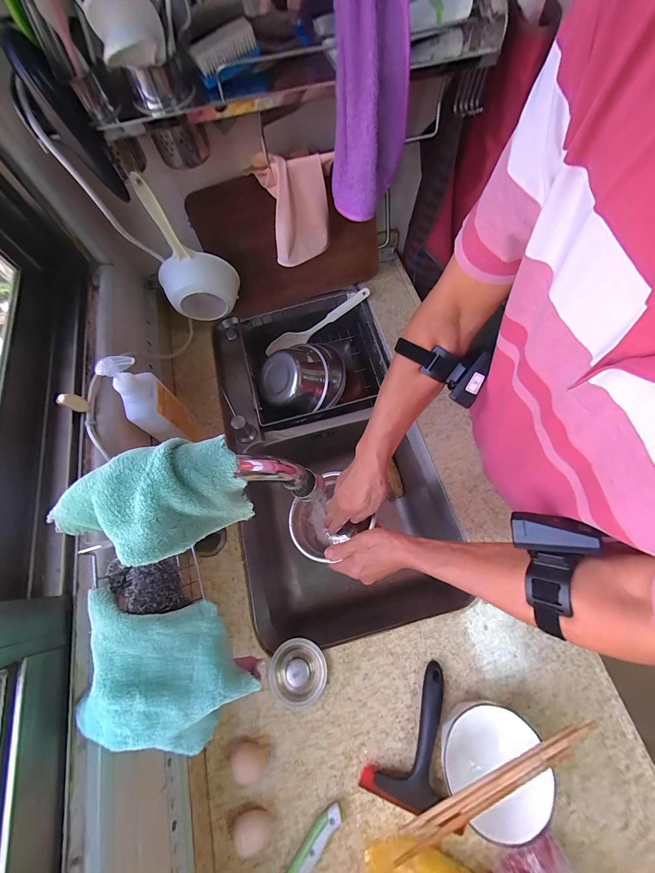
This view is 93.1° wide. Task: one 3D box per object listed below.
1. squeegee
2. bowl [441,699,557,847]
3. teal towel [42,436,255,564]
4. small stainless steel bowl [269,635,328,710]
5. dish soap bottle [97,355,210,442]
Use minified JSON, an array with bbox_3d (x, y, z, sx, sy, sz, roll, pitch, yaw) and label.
[{"bbox_3d":[0.123,0.404,0.422,0.123,0.028,0.166,12,69,8],"label":"squeegee"},{"bbox_3d":[0.201,0.413,0.394,0.121,0.069,0.110,-1,68,3],"label":"bowl"},{"bbox_3d":[-0.124,0.049,0.221,0.137,0.072,0.076,-24,69,-7],"label":"teal towel"},{"bbox_3d":[-0.044,0.347,0.455,0.082,0.026,0.082,-1,68,3],"label":"small stainless steel bowl"},{"bbox_3d":[-0.281,-0.048,0.503,0.060,0.226,0.082,-21,69,-5],"label":"dish soap bottle"}]

